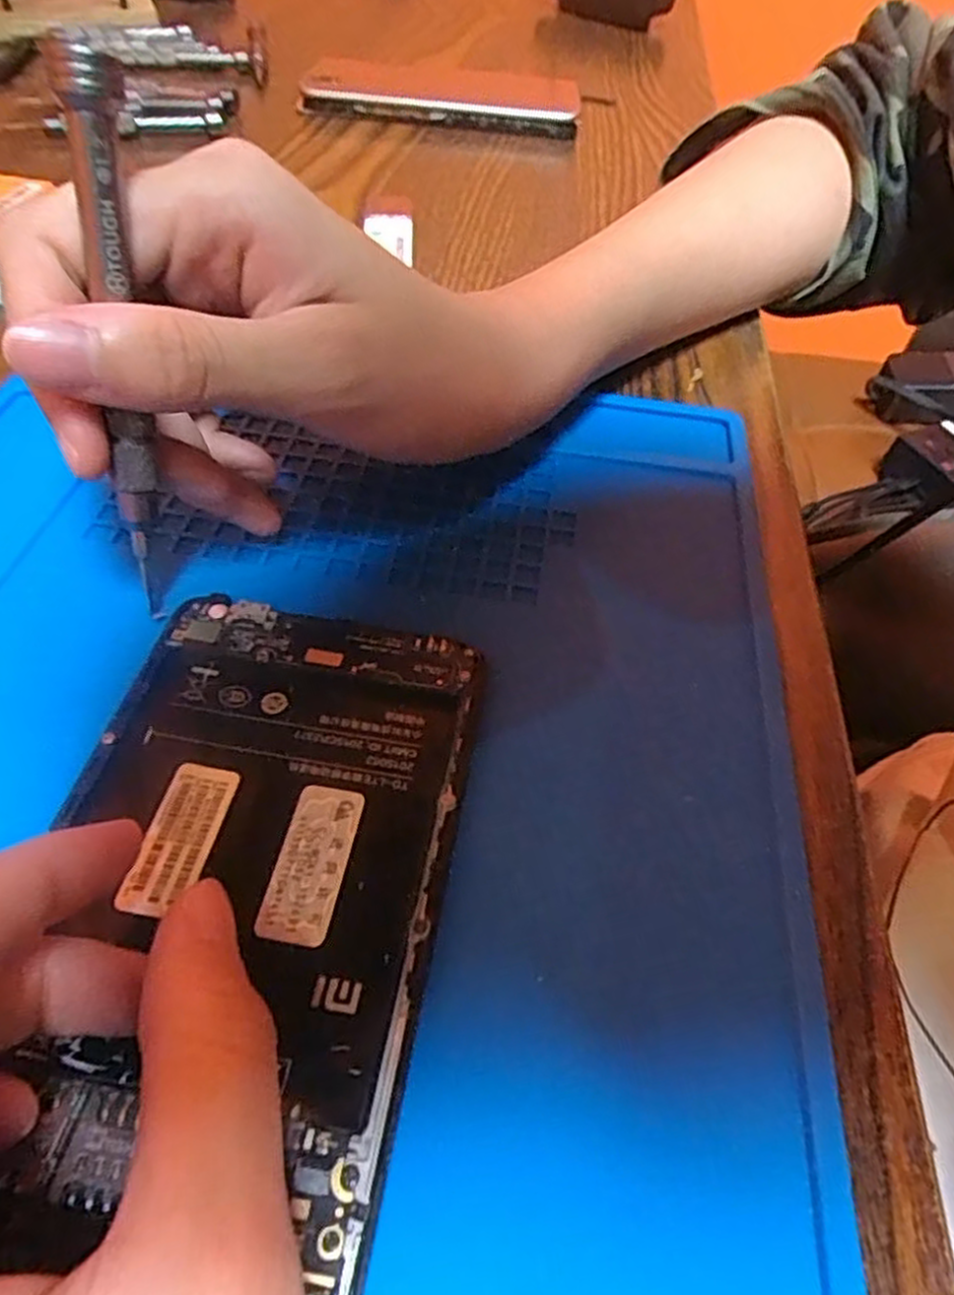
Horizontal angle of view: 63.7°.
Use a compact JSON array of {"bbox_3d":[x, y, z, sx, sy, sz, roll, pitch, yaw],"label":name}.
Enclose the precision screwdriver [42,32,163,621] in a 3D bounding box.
[{"bbox_3d":[-0.070,-0.053,0.151,0.008,0.106,0.012,19,31,21],"label":"precision screwdriver"}]

